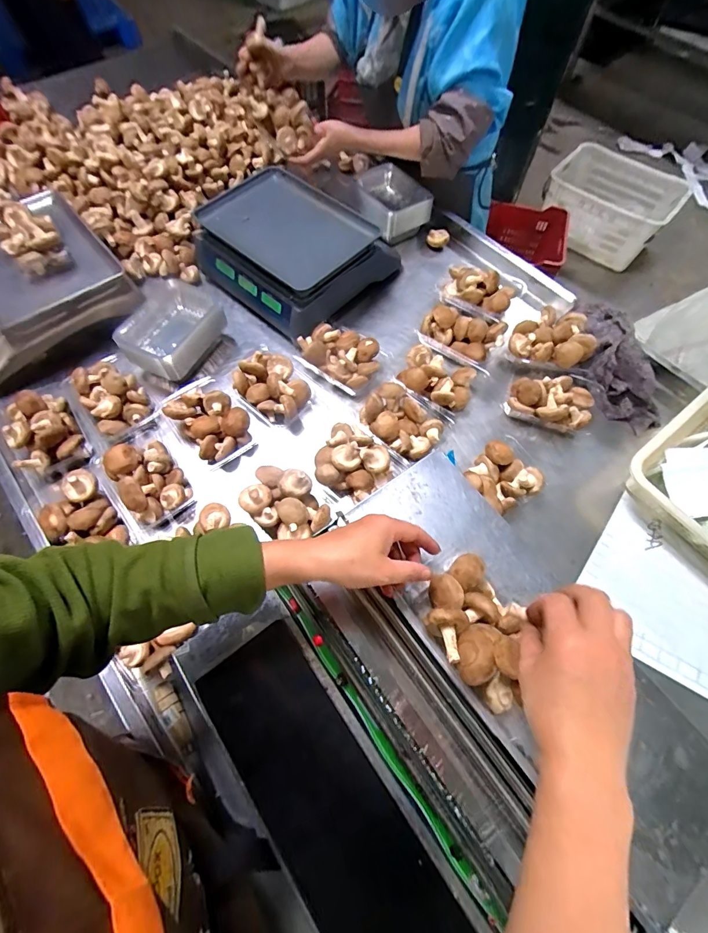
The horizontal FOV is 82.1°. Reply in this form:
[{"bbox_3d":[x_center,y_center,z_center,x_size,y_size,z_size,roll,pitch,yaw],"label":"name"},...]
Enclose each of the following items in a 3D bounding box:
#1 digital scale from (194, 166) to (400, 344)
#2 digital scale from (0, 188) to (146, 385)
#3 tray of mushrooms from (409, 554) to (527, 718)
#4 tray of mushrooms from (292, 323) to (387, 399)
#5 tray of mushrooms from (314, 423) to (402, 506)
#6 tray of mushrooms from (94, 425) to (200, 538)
[{"bbox_3d":[-0.115,-0.480,0.883,0.330,0.132,0.337,-41,72,-18],"label":"digital scale"},{"bbox_3d":[-0.664,-0.375,0.822,0.331,0.108,0.367,-37,70,-17],"label":"digital scale"},{"bbox_3d":[0.139,0.175,0.430,0.099,0.079,0.151,-28,68,-13],"label":"tray of mushrooms"},{"bbox_3d":[-0.025,-0.221,0.805,0.164,0.052,0.114,37,69,15],"label":"tray of mushrooms"},{"bbox_3d":[-0.009,-0.007,0.705,0.122,0.065,0.138,-36,70,-16],"label":"tray of mushrooms"},{"bbox_3d":[-0.355,0.018,0.684,0.119,0.063,0.193,-37,70,-16],"label":"tray of mushrooms"}]

